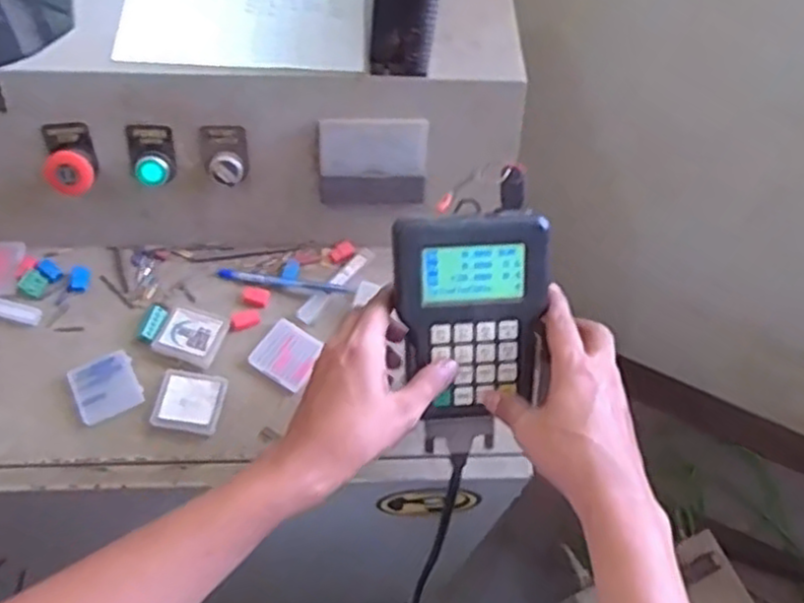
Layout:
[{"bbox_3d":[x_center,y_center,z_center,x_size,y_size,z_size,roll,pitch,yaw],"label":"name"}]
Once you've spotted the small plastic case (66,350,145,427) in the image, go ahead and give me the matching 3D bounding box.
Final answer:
[{"bbox_3d":[-0.258,0.073,0.642,0.053,0.014,0.053,-24,66,-15],"label":"small plastic case"}]

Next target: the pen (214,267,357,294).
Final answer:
[{"bbox_3d":[-0.110,-0.019,0.706,0.129,0.006,0.011,8,61,1],"label":"pen"}]

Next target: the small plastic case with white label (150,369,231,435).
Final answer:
[{"bbox_3d":[-0.184,0.086,0.641,0.056,0.008,0.052,9,61,1],"label":"small plastic case with white label"}]

